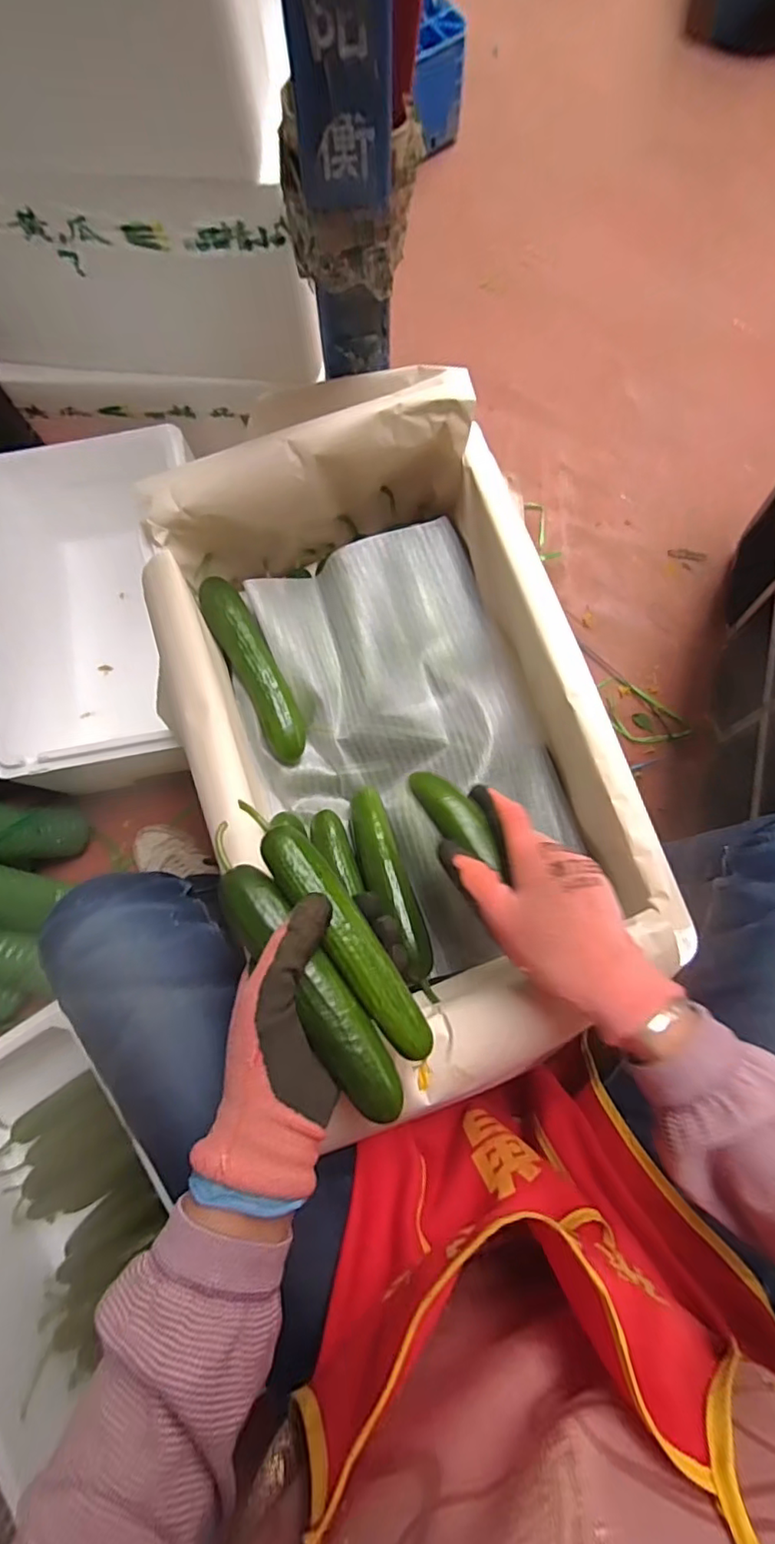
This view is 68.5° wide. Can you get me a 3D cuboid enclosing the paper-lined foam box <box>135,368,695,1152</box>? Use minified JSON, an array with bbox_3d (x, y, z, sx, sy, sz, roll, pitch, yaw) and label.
[{"bbox_3d":[-0.004,-0.059,0.451,0.294,0.123,0.535,-19,79,-4],"label":"paper-lined foam box"}]

